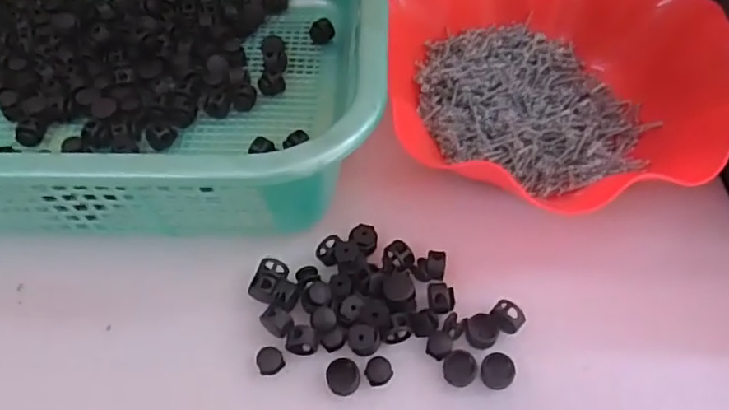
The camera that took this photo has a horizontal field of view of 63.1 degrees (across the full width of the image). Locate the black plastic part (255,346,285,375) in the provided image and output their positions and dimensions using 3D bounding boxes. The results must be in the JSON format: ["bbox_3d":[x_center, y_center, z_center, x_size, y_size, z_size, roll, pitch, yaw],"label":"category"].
[{"bbox_3d":[-0.049,0.082,0.312,0.014,0.008,0.013,-1,55,1],"label":"black plastic part"}]

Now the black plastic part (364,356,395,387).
[{"bbox_3d":[0.007,0.086,0.307,0.014,0.005,0.013,-1,55,1],"label":"black plastic part"}]

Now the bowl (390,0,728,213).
[{"bbox_3d":[0.119,-0.093,0.385,0.196,0.063,0.203,-1,55,1],"label":"bowl"}]

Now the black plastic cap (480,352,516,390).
[{"bbox_3d":[0.068,0.086,0.305,0.017,0.010,0.017,-1,55,1],"label":"black plastic cap"}]

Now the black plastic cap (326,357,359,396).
[{"bbox_3d":[-0.011,0.088,0.305,0.017,0.005,0.018,-1,55,1],"label":"black plastic cap"}]

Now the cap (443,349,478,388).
[{"bbox_3d":[0.049,0.084,0.307,0.017,0.007,0.017,-1,55,1],"label":"cap"}]

